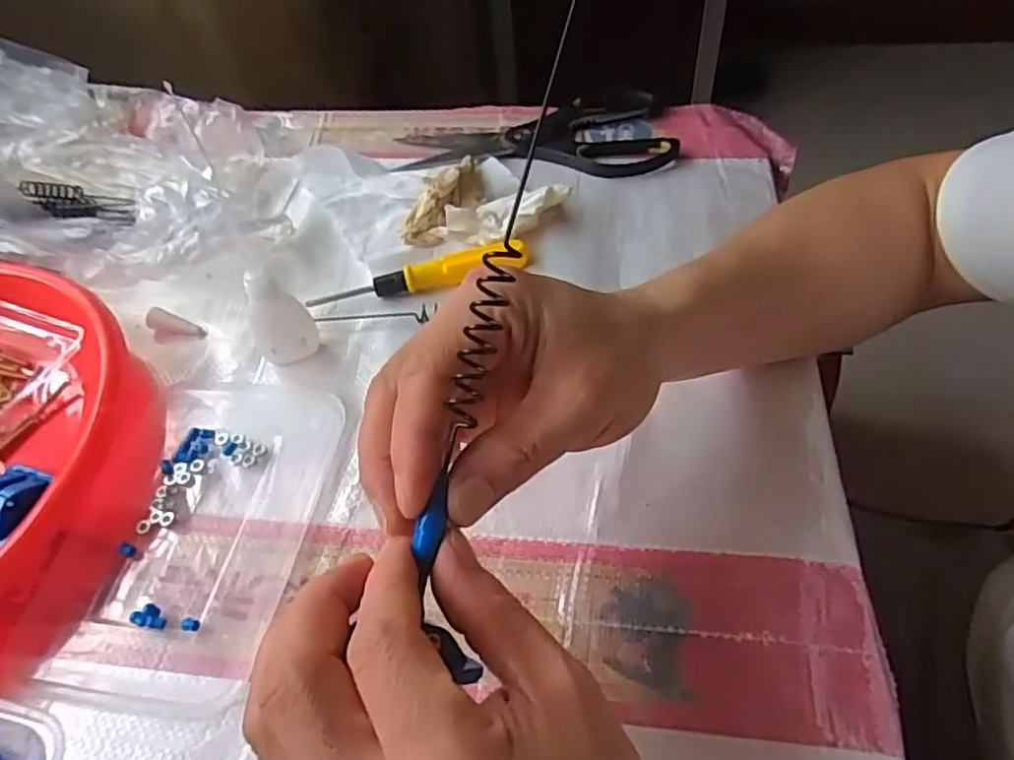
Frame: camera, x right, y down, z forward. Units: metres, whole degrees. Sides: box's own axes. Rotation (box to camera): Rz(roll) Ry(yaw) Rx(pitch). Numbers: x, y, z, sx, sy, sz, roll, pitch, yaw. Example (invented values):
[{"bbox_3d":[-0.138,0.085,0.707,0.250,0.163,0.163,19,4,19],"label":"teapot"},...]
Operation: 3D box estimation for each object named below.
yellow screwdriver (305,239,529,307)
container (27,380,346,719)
[{"bbox_3d":[-0.056,-0.069,0.421,0.141,0.017,0.016,-14,50,-6],"label":"yellow screwdriver"},{"bbox_3d":[-0.148,0.071,0.327,0.098,0.012,0.170,3,51,9],"label":"container"}]

